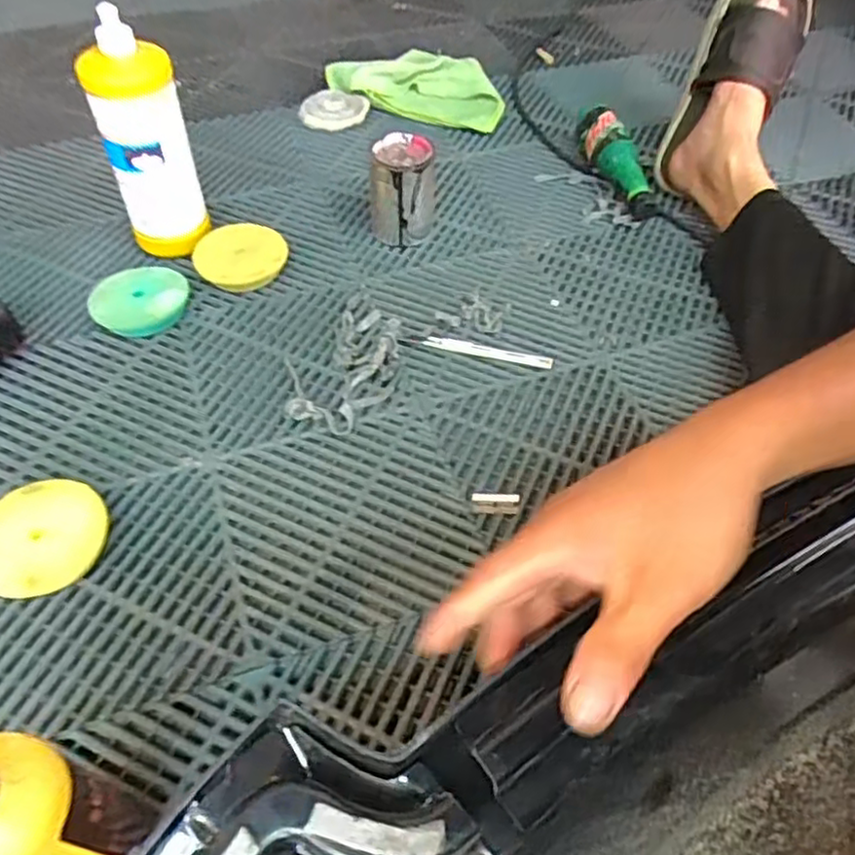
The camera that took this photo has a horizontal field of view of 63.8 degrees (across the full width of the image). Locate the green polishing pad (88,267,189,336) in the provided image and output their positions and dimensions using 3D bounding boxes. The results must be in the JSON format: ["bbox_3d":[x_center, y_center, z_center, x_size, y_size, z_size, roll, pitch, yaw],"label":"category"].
[{"bbox_3d":[-0.296,-0.131,0.712,0.096,0.029,0.086,-24,57,-19],"label":"green polishing pad"}]

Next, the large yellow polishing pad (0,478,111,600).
[{"bbox_3d":[-0.305,0.089,0.546,0.089,0.032,0.099,25,55,17],"label":"large yellow polishing pad"}]

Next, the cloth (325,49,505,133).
[{"bbox_3d":[-0.015,-0.499,0.999,0.253,0.036,0.140,11,53,7],"label":"cloth"}]

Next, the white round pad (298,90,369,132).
[{"bbox_3d":[-0.132,-0.447,0.970,0.095,0.023,0.081,0,52,-2],"label":"white round pad"}]

